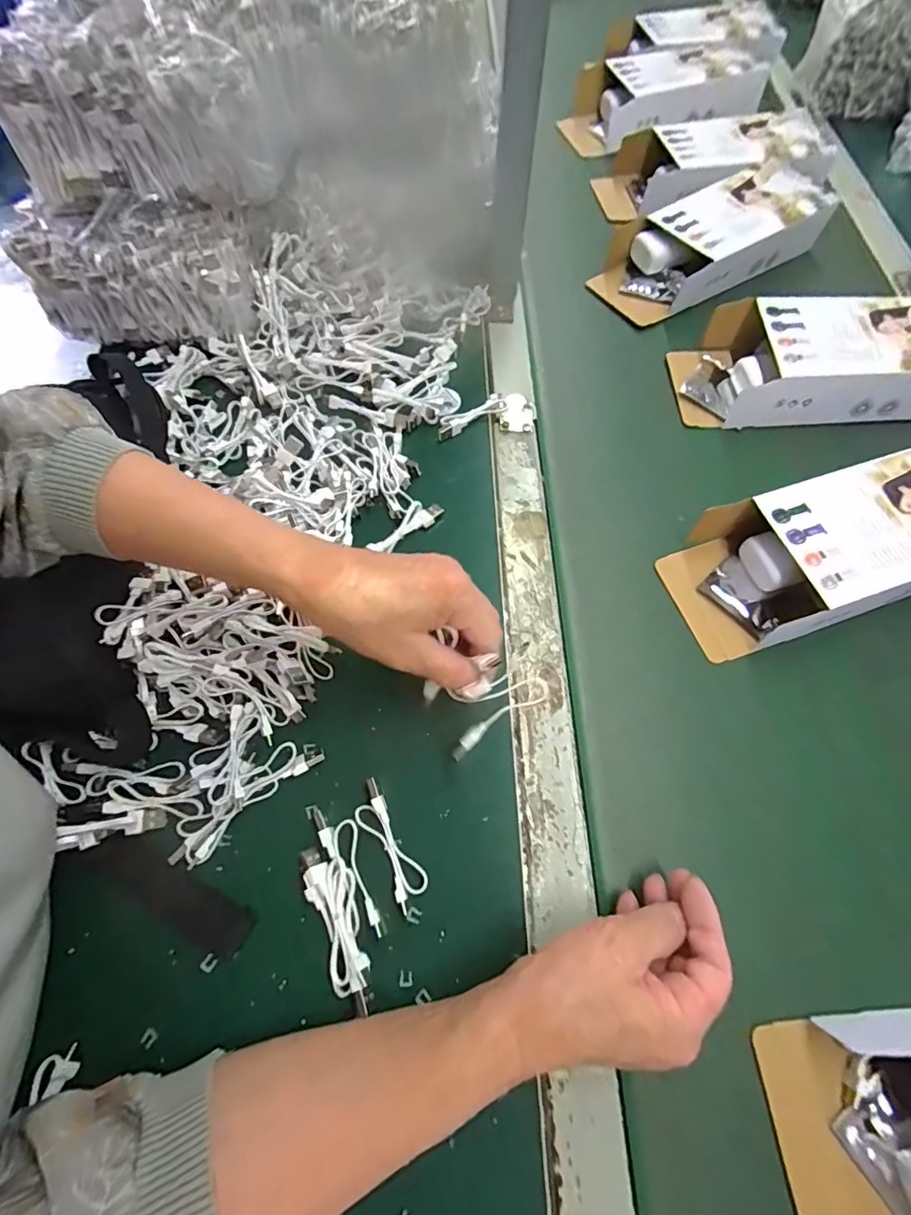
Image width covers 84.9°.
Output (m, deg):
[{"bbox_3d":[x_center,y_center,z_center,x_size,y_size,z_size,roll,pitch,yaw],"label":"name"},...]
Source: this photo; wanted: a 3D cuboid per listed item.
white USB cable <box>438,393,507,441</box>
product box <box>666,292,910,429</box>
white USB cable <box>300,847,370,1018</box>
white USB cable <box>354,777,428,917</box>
[{"bbox_3d":[0.015,-0.176,0.458,0.076,0.012,0.019,-31,68,-11],"label":"white USB cable"},{"bbox_3d":[0.337,-0.225,0.458,0.253,0.054,0.120,2,65,4],"label":"product box"},{"bbox_3d":[-0.070,0.184,0.291,0.026,0.017,0.085,-20,66,-6],"label":"white USB cable"},{"bbox_3d":[-0.042,0.148,0.313,0.022,0.013,0.076,-31,67,-11],"label":"white USB cable"}]

